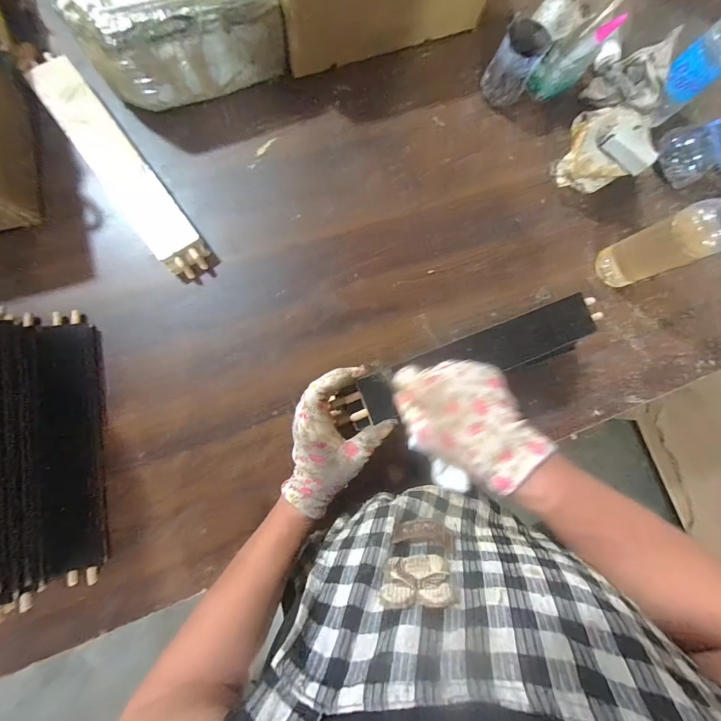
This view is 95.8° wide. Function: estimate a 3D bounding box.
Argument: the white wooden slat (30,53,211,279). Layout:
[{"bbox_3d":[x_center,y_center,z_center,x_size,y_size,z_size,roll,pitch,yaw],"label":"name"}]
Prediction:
[{"bbox_3d":[-0.299,-0.239,0.414,0.058,0.039,0.298,-37,90,-9],"label":"white wooden slat"}]

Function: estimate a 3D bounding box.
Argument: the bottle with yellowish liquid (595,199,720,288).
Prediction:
[{"bbox_3d":[0.416,-0.158,0.407,0.063,0.218,0.065,-21,88,-9],"label":"bottle with yellowish liquid"}]

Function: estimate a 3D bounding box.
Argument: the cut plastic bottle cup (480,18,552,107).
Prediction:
[{"bbox_3d":[0.224,-0.431,0.480,0.063,0.081,0.065,1,85,-7],"label":"cut plastic bottle cup"}]

